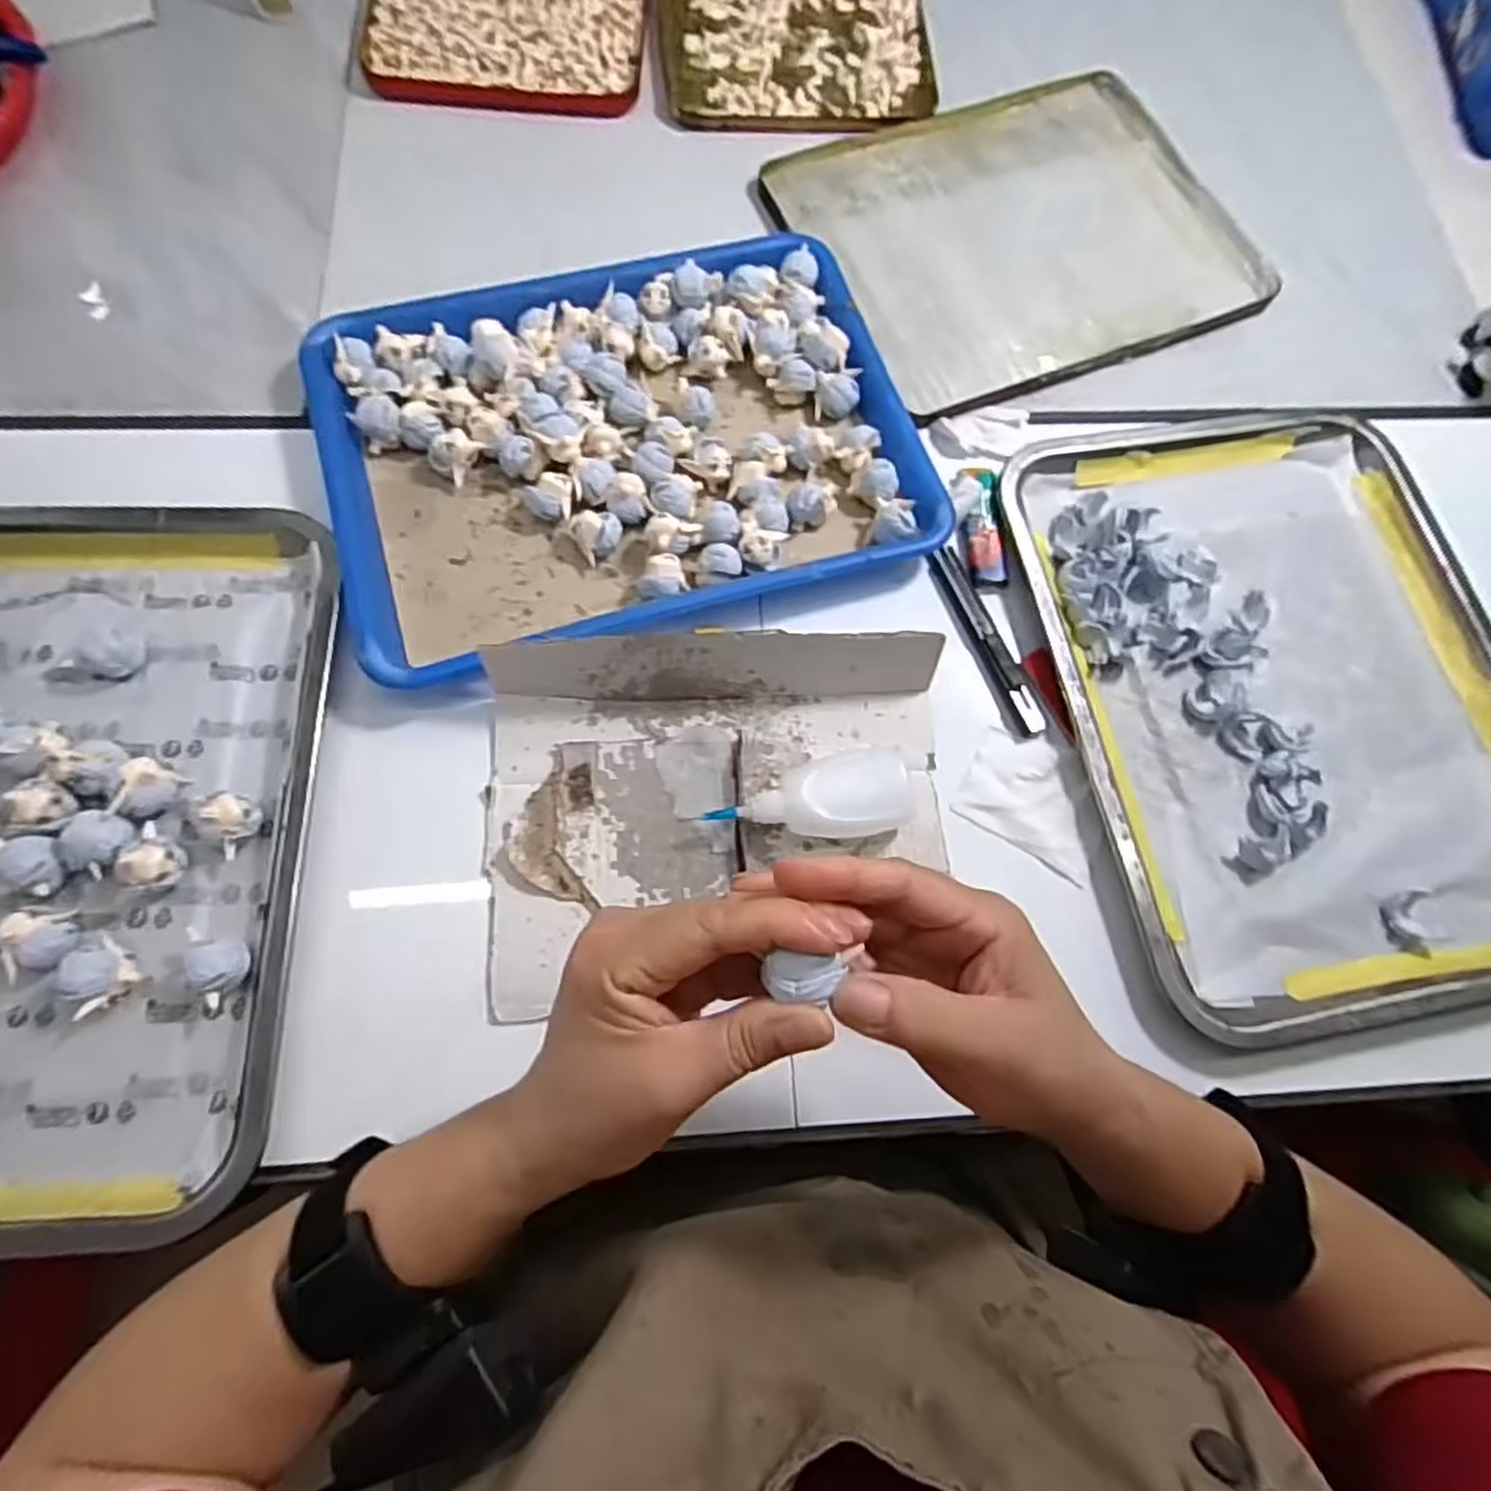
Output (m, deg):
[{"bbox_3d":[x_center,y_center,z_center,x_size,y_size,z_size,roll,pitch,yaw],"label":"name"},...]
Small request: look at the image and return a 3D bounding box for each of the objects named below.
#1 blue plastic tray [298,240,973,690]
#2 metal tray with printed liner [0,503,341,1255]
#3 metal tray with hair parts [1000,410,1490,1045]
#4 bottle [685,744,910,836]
[{"bbox_3d":[-0.069,-0.176,0.450,0.326,0.031,0.232,-18,75,-7],"label":"blue plastic tray"},{"bbox_3d":[-0.344,0.042,0.375,0.269,0.030,0.349,-2,74,-3],"label":"metal tray with printed liner"},{"bbox_3d":[0.297,-0.033,0.433,0.236,0.028,0.344,-10,71,0],"label":"metal tray with hair parts"},{"bbox_3d":[0.032,0.031,0.396,0.106,0.027,0.043,-13,74,-6],"label":"bottle"}]

